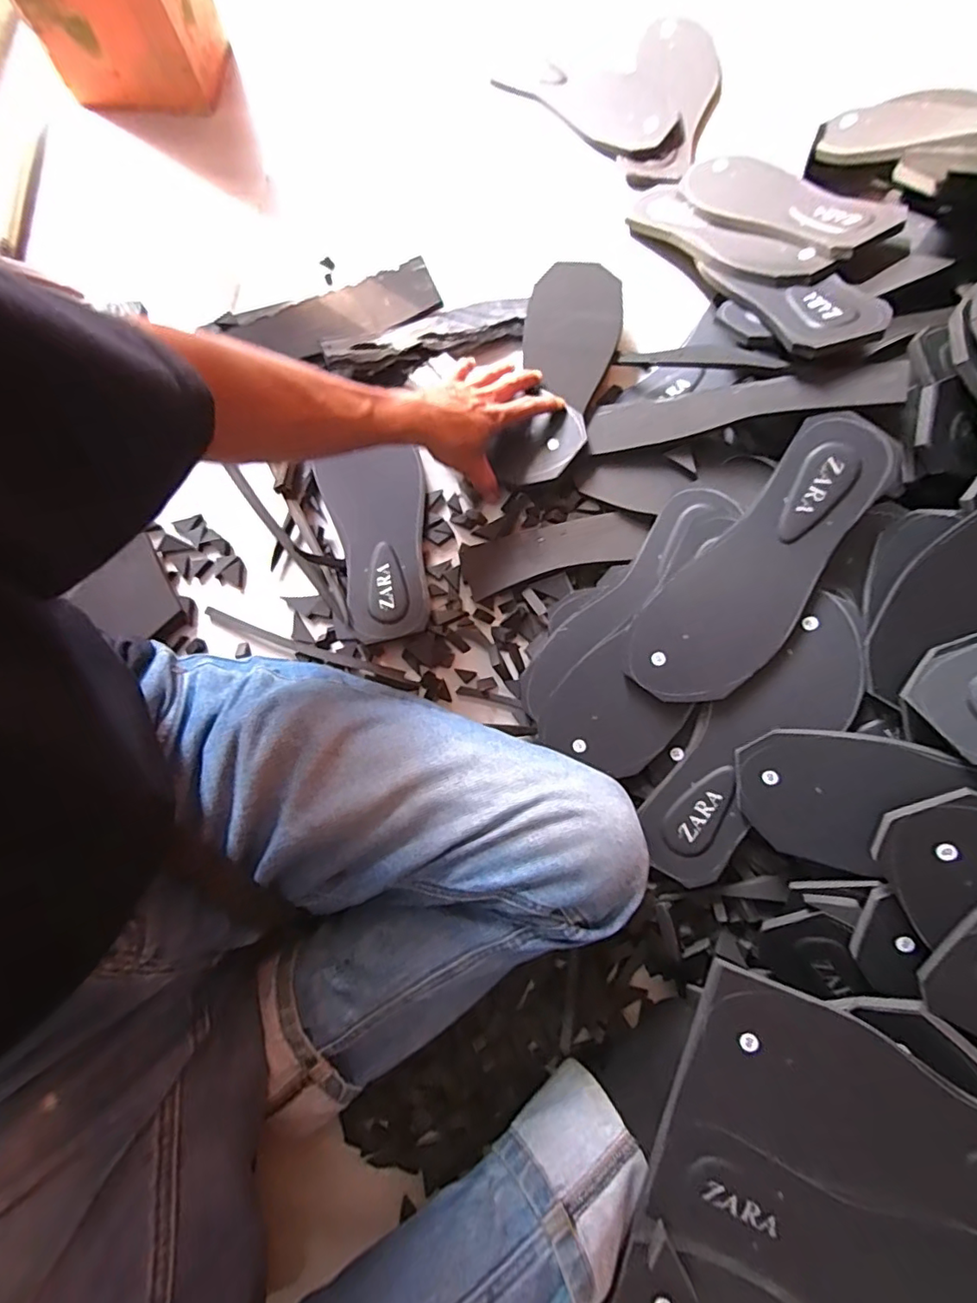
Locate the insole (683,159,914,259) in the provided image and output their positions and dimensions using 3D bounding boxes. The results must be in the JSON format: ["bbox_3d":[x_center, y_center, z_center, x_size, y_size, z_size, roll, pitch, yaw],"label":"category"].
[{"bbox_3d":[0.286,-0.443,0.543,0.093,0.013,0.239,-27,56,-5],"label":"insole"}]

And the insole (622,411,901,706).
[{"bbox_3d":[0.216,-0.063,0.438,0.096,0.009,0.252,42,101,14],"label":"insole"}]

